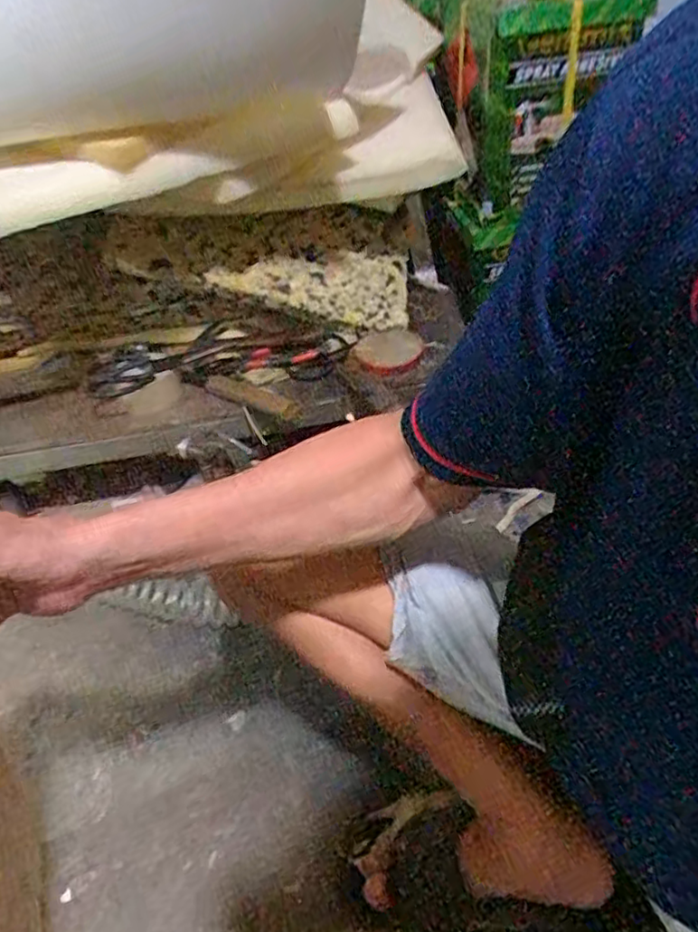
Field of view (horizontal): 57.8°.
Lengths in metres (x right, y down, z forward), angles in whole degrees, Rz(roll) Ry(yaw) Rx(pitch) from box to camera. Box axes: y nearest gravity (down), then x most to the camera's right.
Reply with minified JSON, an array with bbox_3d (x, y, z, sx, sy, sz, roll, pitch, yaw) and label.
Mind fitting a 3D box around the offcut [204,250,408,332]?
[{"bbox_3d":[-0.037,-0.271,1.003,0.330,0.035,0.142,-12,73,-28],"label":"offcut"}]

